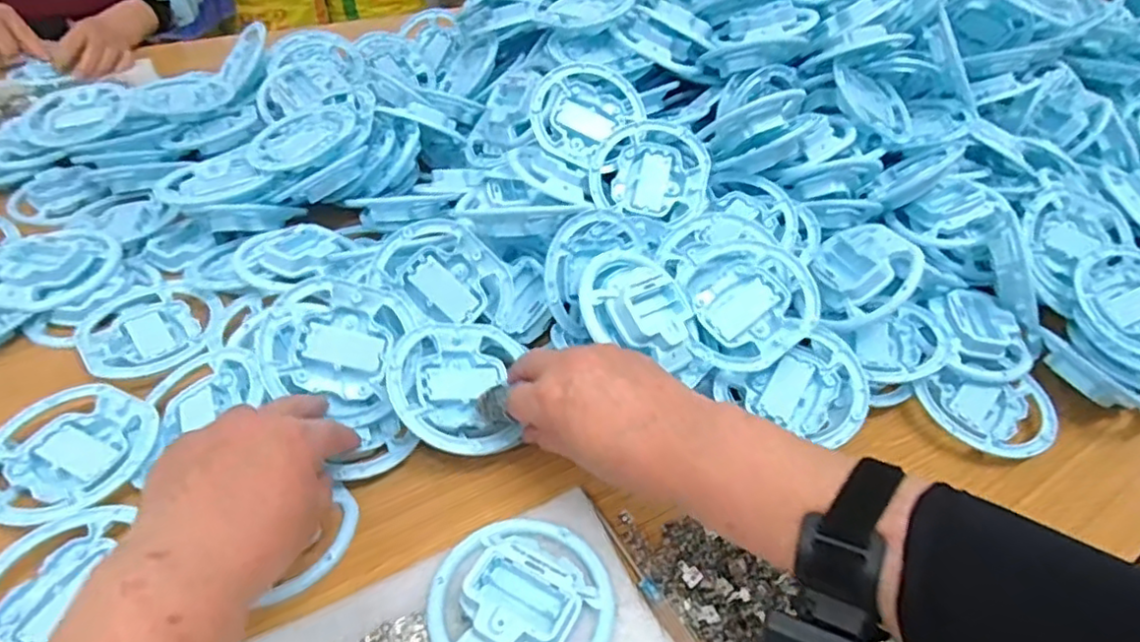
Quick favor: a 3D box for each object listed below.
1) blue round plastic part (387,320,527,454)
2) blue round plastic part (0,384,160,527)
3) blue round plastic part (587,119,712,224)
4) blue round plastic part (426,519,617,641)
[{"bbox_3d":[-0.080,0.044,0.453,0.092,0.016,0.104,12,47,-23],"label":"blue round plastic part"},{"bbox_3d":[-0.334,0.086,0.429,0.103,0.014,0.113,2,42,-2],"label":"blue round plastic part"},{"bbox_3d":[0.073,-0.133,0.574,0.104,0.015,0.091,24,83,10],"label":"blue round plastic part"},{"bbox_3d":[-0.026,0.156,0.367,0.103,0.022,0.095,2,42,-2],"label":"blue round plastic part"}]

